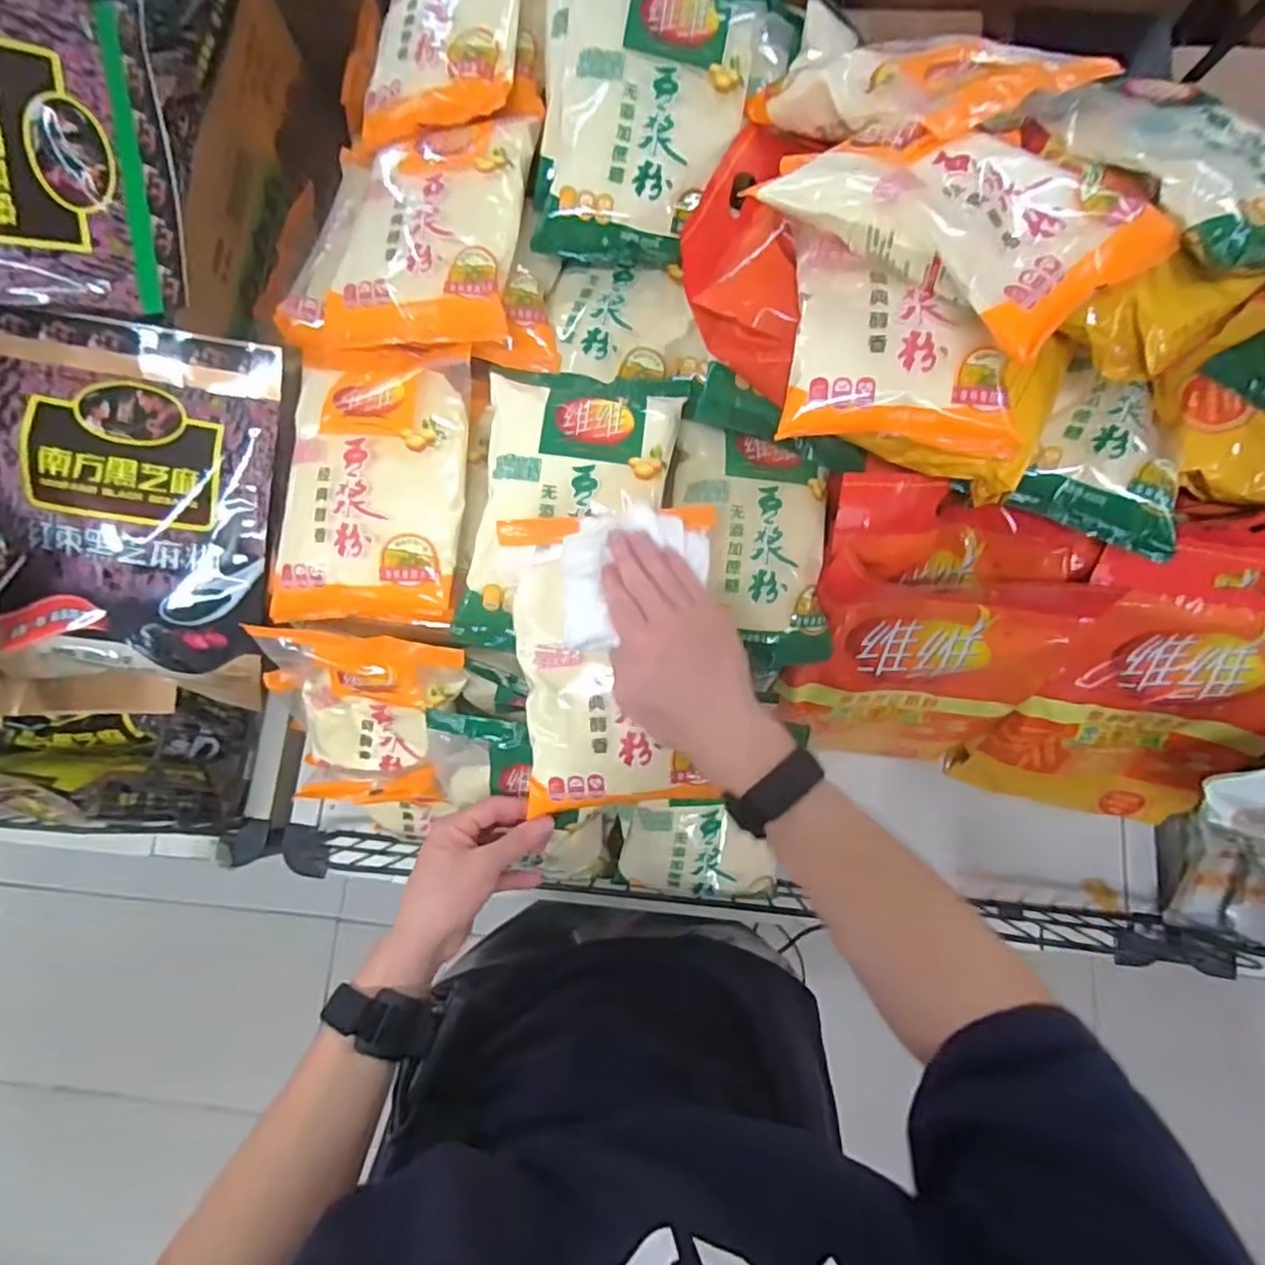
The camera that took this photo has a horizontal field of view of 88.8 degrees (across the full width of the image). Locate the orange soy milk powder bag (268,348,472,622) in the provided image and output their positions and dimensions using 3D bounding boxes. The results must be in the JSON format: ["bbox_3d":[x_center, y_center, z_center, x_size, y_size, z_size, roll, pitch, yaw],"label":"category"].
[{"bbox_3d":[-0.218,-0.127,0.534,0.152,0.044,0.228,3,79,1],"label":"orange soy milk powder bag"}]

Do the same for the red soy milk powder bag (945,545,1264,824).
[{"bbox_3d":[0.490,0.070,0.624,0.266,0.333,0.064,8,37,3],"label":"red soy milk powder bag"}]

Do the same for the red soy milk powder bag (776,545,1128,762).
[{"bbox_3d":[0.267,0.046,0.634,0.236,0.282,0.050,8,47,-2],"label":"red soy milk powder bag"}]

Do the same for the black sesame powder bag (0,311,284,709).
[{"bbox_3d":[-0.427,-0.103,0.553,0.215,0.039,0.300,8,96,-11],"label":"black sesame powder bag"}]

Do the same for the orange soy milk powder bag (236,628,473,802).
[{"bbox_3d":[-0.228,0.080,0.569,0.154,0.203,0.038,10,38,1],"label":"orange soy milk powder bag"}]

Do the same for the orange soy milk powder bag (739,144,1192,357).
[{"bbox_3d":[0.216,-0.275,0.416,0.221,0.042,0.159,43,82,8],"label":"orange soy milk powder bag"}]

